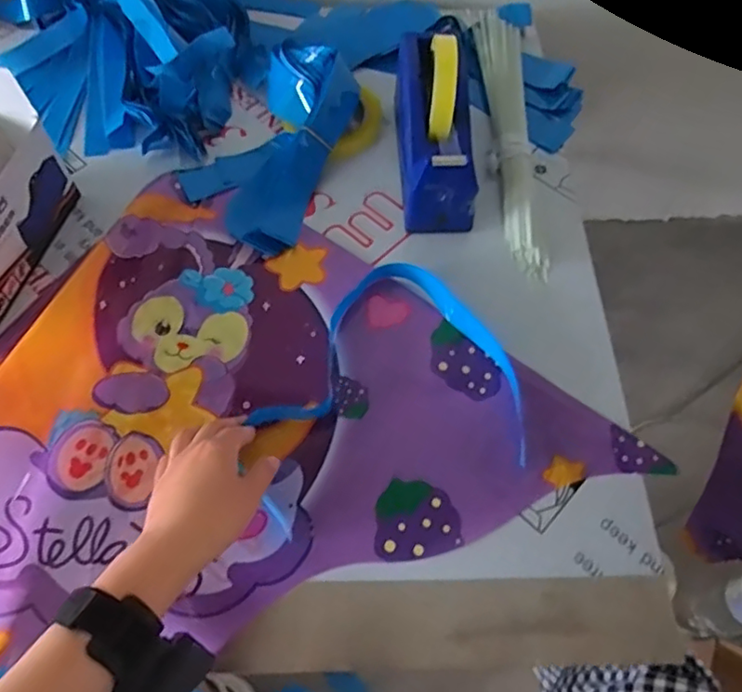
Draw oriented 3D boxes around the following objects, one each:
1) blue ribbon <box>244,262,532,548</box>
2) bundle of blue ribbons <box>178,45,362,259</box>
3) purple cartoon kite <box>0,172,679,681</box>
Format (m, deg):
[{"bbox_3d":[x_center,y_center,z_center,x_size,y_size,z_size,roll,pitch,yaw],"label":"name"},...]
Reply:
[{"bbox_3d":[0.008,0.030,0.558,0.237,0.027,0.221,-11,66,-9],"label":"blue ribbon"},{"bbox_3d":[-0.105,-0.229,0.663,0.142,0.074,0.270,17,63,8],"label":"bundle of blue ribbons"},{"bbox_3d":[-0.071,0.091,0.496,0.512,0.081,0.435,23,65,7],"label":"purple cartoon kite"}]

